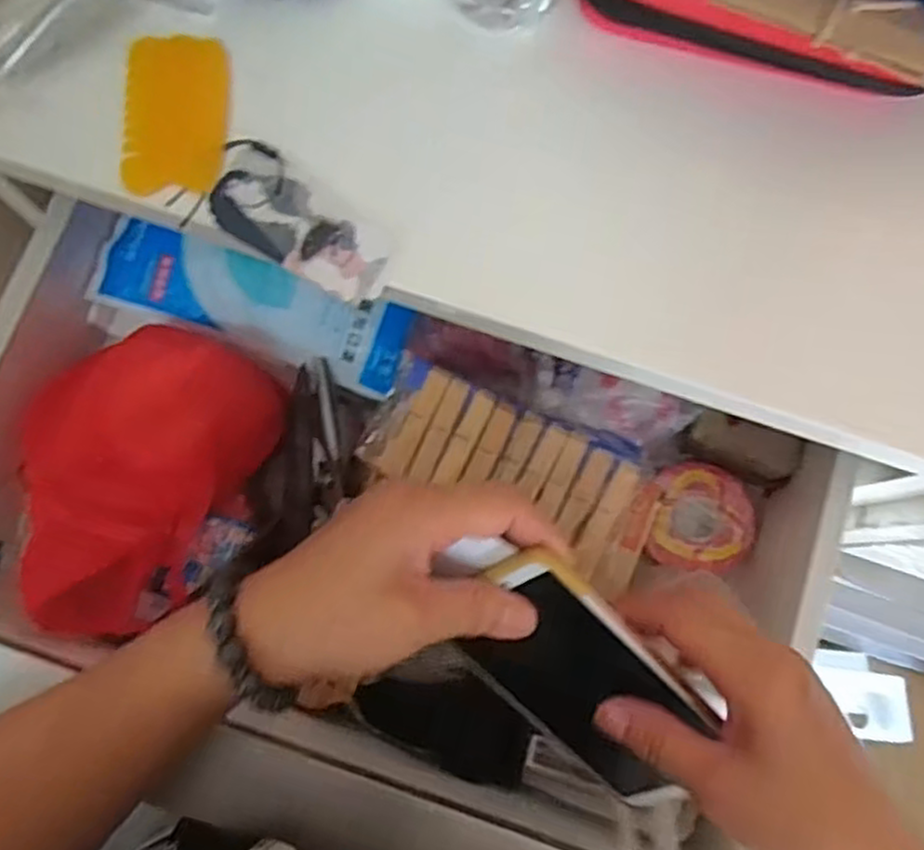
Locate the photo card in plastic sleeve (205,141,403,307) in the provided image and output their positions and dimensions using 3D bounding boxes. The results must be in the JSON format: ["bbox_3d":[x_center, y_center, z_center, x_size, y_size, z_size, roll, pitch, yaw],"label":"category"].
[{"bbox_3d":[-0.083,-0.107,0.385,0.106,0.008,0.051,31,79,5],"label":"photo card in plastic sleeve"}]

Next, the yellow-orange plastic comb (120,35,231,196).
[{"bbox_3d":[-0.152,-0.165,0.391,0.051,0.008,0.087,0,82,-5],"label":"yellow-orange plastic comb"}]

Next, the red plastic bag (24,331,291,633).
[{"bbox_3d":[-0.203,0.023,0.438,0.134,0.058,0.183,25,79,4],"label":"red plastic bag"}]

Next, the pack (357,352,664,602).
[{"bbox_3d":[0.033,0.026,0.436,0.177,0.037,0.077,28,79,4],"label":"pack"}]

